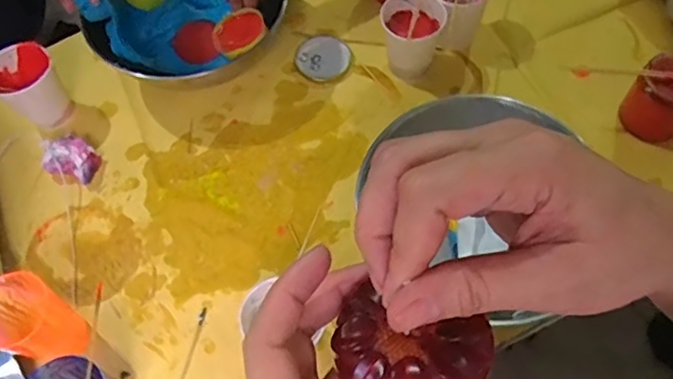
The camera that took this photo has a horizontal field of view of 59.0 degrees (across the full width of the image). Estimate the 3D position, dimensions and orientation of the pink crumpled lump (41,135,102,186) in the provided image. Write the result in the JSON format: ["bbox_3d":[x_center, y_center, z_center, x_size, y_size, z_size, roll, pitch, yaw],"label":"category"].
[{"bbox_3d":[-0.309,-0.035,0.695,0.056,0.041,0.053,-1,64,3],"label":"pink crumpled lump"}]

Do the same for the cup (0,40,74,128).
[{"bbox_3d":[-0.369,-0.122,0.721,0.072,0.078,0.077,-1,64,3],"label":"cup"}]

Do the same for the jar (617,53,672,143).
[{"bbox_3d":[0.368,-0.103,0.672,0.066,0.083,0.062,-1,64,3],"label":"jar"}]

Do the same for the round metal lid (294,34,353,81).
[{"bbox_3d":[-0.017,-0.171,0.772,0.069,0.004,0.072,-1,64,3],"label":"round metal lid"}]

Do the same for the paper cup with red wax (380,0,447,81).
[{"bbox_3d":[0.092,-0.183,0.737,0.076,0.089,0.076,-1,64,3],"label":"paper cup with red wax"}]

